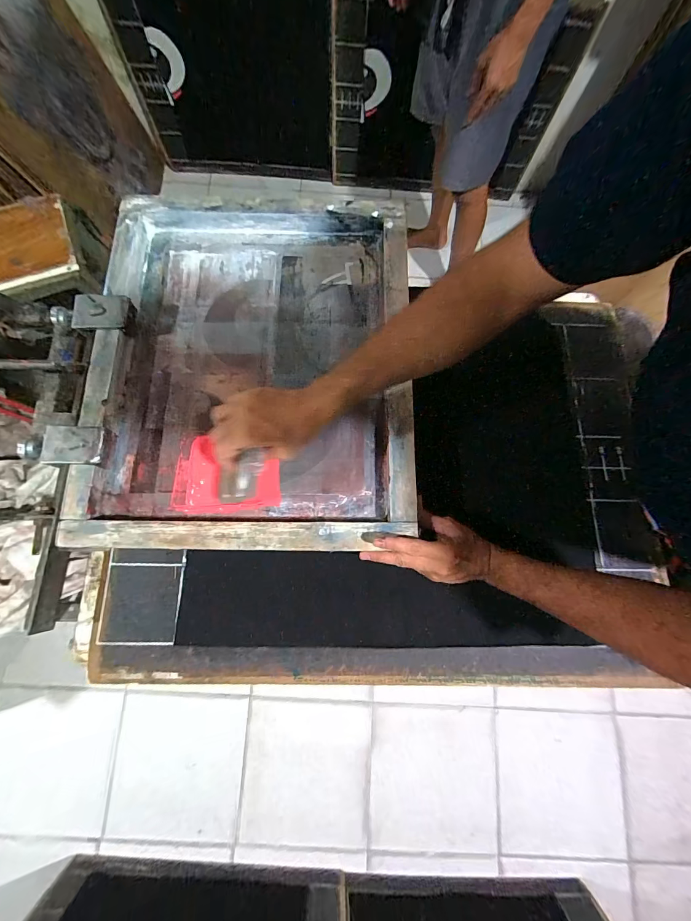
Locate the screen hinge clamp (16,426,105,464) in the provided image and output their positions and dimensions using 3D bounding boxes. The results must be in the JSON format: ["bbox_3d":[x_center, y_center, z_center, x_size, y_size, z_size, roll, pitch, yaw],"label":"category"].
[{"bbox_3d":[-0.385,-0.020,0.477,0.116,0.025,0.051,0,78,-1],"label":"screen hinge clamp"}]

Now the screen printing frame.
[{"bbox_3d":[-0.142,-0.165,0.531,0.471,0.054,0.577,1,78,-1],"label":"screen printing frame"}]

